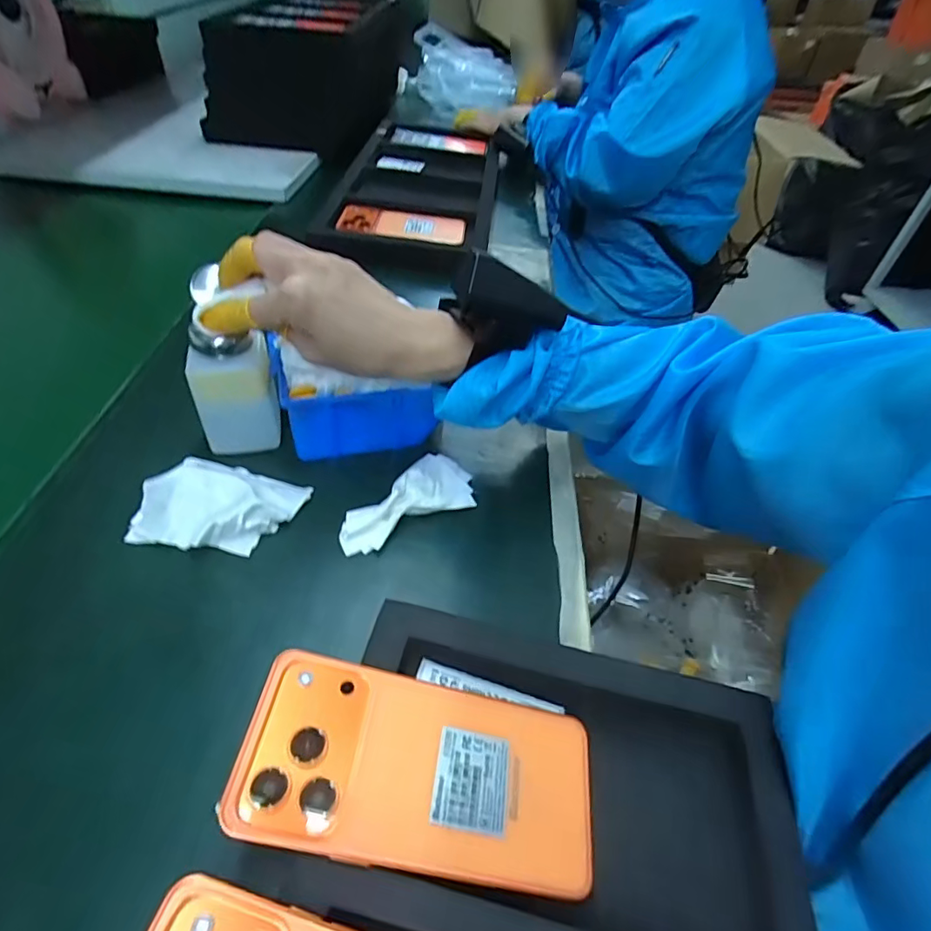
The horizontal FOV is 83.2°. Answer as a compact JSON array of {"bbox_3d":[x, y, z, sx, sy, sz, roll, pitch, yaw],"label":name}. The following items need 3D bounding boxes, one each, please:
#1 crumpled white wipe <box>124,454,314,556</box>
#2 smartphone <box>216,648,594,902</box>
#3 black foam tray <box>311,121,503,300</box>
[{"bbox_3d":[-0.168,0.025,0.355,0.094,0.028,0.074,13,47,9],"label":"crumpled white wipe"},{"bbox_3d":[-0.018,0.139,0.242,0.161,0.005,0.076,17,48,-8],"label":"smartphone"},{"bbox_3d":[-0.063,-0.404,0.767,0.220,0.052,0.455,11,47,7],"label":"black foam tray"}]

